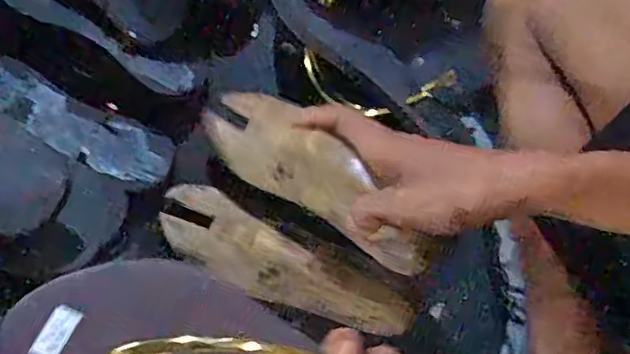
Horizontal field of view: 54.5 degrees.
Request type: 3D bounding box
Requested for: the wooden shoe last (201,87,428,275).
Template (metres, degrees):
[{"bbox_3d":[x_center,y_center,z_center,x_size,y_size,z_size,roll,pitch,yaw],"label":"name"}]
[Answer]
[{"bbox_3d":[-0.010,-0.010,0.468,0.064,0.060,0.258,-46,48,-11],"label":"wooden shoe last"}]

